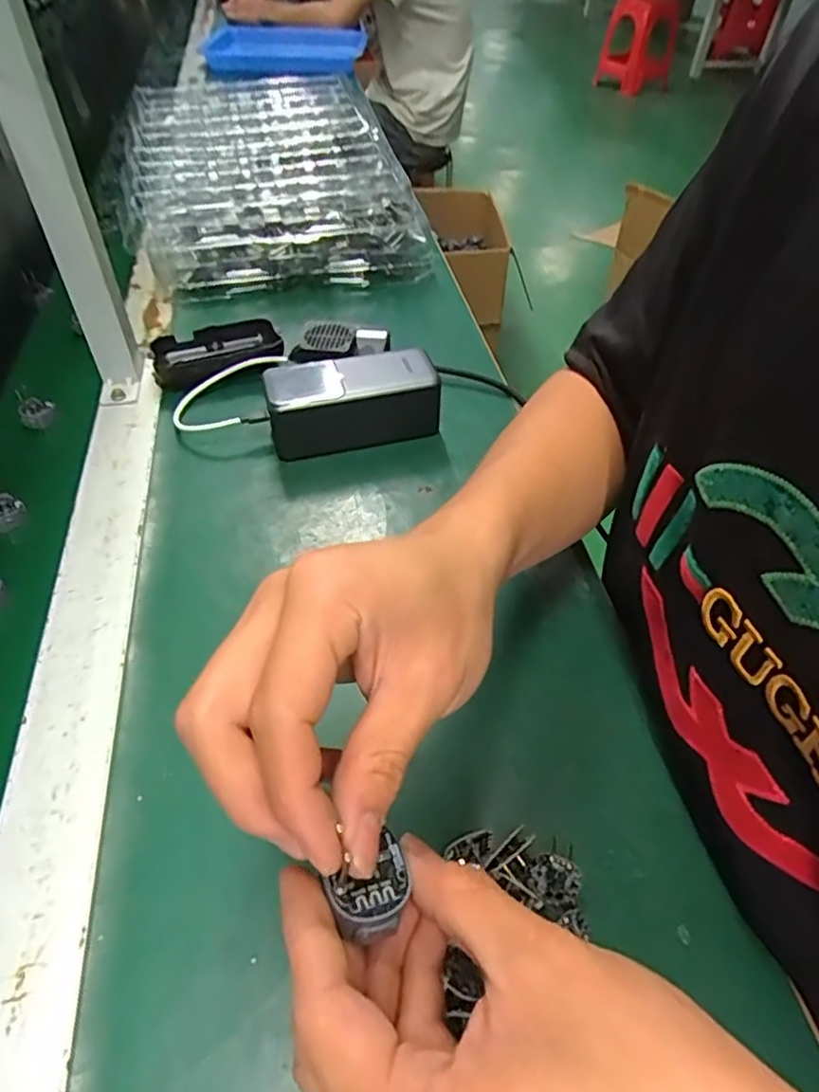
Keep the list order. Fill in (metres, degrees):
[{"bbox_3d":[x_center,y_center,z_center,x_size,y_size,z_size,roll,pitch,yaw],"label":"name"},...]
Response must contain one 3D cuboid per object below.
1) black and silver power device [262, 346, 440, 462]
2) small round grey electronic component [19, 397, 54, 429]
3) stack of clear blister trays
[{"bbox_3d":[-0.045,-0.111,0.490,0.126,0.053,0.050,-12,50,-11],"label":"black and silver power device"},{"bbox_3d":[-0.306,-0.110,0.522,0.026,0.017,0.022,-27,55,-23],"label":"small round grey electronic component"},{"bbox_3d":[-0.171,-0.456,0.770,0.300,0.094,0.417,-9,50,-9],"label":"stack of clear blister trays"}]

